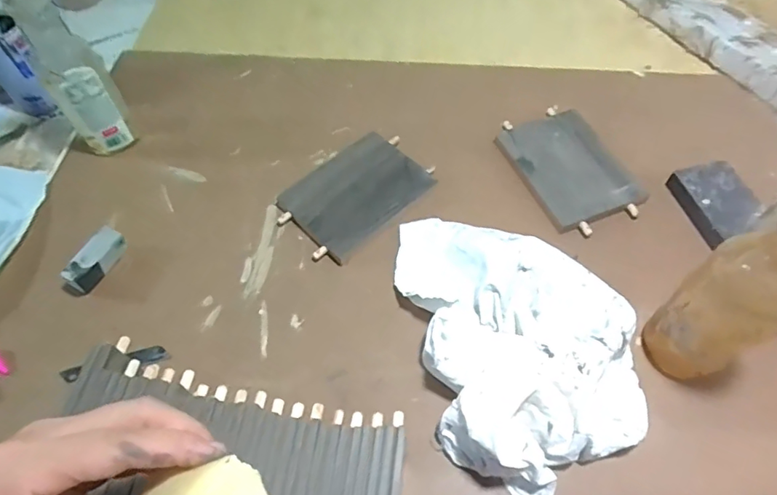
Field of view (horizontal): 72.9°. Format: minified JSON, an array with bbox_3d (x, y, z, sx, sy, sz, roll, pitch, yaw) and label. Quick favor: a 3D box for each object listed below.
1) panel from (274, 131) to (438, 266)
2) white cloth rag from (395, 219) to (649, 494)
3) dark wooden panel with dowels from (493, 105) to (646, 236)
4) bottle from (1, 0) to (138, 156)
[{"bbox_3d":[-0.040,-0.065,0.609,0.164,0.017,0.117,-41,64,-21],"label":"panel"},{"bbox_3d":[0.125,0.062,0.498,0.203,0.060,0.282,-12,58,-5],"label":"white cloth rag"},{"bbox_3d":[0.211,-0.099,0.622,0.118,0.019,0.174,-20,59,-10],"label":"dark wooden panel with dowels"},{"bbox_3d":[-0.355,-0.198,0.586,0.066,0.190,0.077,-32,62,-17],"label":"bottle"}]

